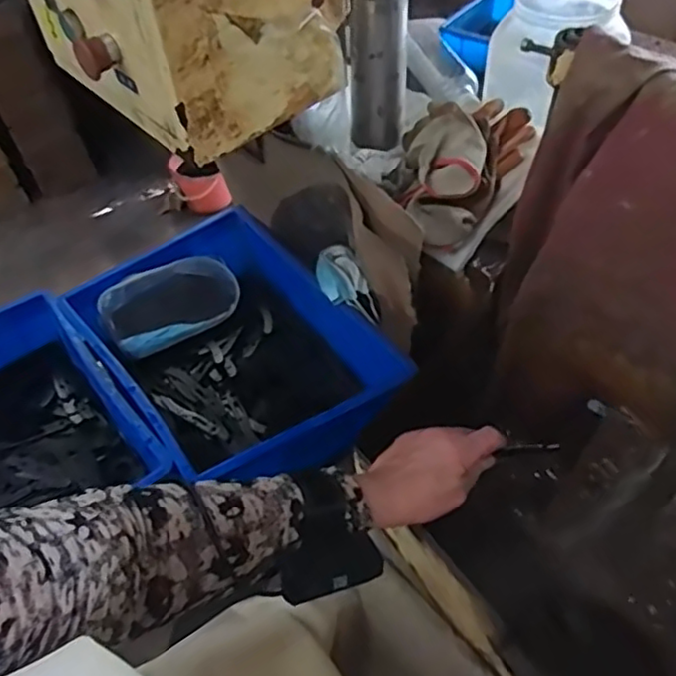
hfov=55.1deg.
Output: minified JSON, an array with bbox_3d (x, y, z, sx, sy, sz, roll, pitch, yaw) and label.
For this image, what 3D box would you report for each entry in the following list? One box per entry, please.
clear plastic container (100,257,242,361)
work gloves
[{"bbox_3d":[-0.246,-0.050,0.954,0.188,0.055,0.110,-27,95,-15],"label":"clear plastic container"},{"bbox_3d":[0.131,-0.203,0.740,0.126,0.070,0.211,26,56,23],"label":"work gloves"}]

